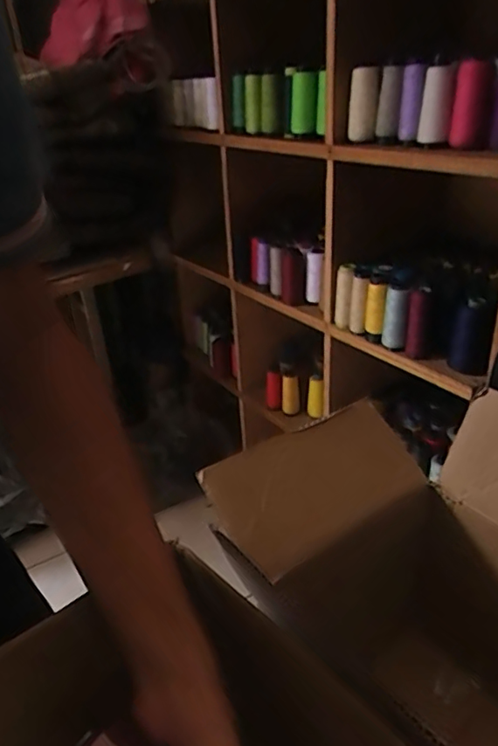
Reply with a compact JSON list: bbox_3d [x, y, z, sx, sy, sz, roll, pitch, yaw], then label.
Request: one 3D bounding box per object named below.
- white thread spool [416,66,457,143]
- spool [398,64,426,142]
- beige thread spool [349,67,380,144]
[{"bbox_3d":[0.252,-0.360,0.737,0.039,0.091,0.031,5,29,15],"label":"white thread spool"},{"bbox_3d":[0.227,-0.377,0.762,0.027,0.094,0.031,2,29,10],"label":"spool"},{"bbox_3d":[0.174,-0.405,0.827,0.040,0.098,0.033,2,29,10],"label":"beige thread spool"}]

